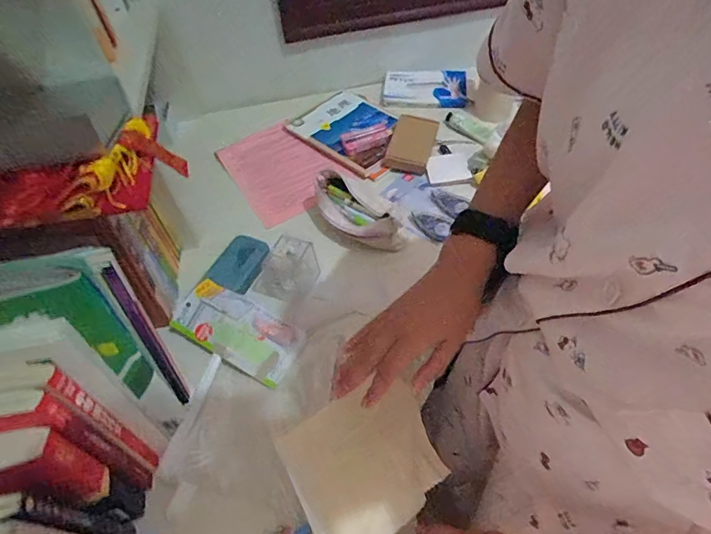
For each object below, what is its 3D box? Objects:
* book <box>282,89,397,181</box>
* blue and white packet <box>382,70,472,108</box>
[{"bbox_3d":[-0.001,-0.298,0.961,0.254,0.018,0.200,36,63,27],"label":"book"},{"bbox_3d":[0.157,-0.413,1.035,0.189,0.019,0.114,4,63,9],"label":"blue and white packet"}]

